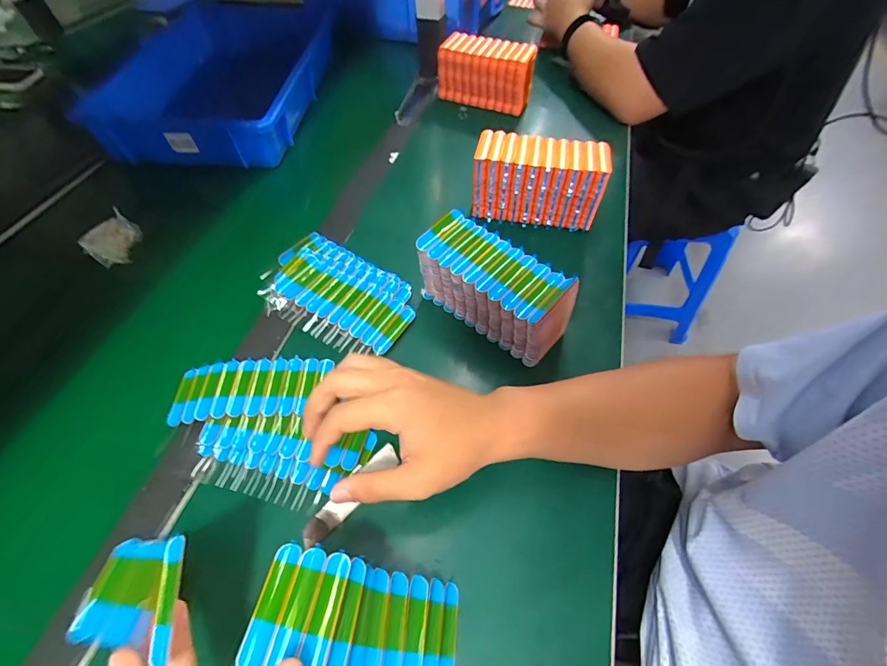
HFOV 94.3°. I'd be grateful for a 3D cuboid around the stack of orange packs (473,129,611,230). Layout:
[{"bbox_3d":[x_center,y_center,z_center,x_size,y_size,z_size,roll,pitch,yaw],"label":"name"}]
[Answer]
[{"bbox_3d":[0.118,-0.186,0.524,0.154,0.111,0.061,10,55,9],"label":"stack of orange packs"}]

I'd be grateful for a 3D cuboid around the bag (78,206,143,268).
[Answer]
[{"bbox_3d":[-0.408,-0.115,0.509,0.032,0.046,0.058,30,61,21],"label":"bag"}]

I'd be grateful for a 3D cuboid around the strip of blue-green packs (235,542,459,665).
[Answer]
[{"bbox_3d":[-0.046,0.182,0.258,0.137,0.026,0.062,33,50,-27],"label":"strip of blue-green packs"}]

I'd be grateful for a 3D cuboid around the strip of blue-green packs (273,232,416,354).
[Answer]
[{"bbox_3d":[-0.113,-0.052,0.465,0.177,0.016,0.095,33,62,22],"label":"strip of blue-green packs"}]

